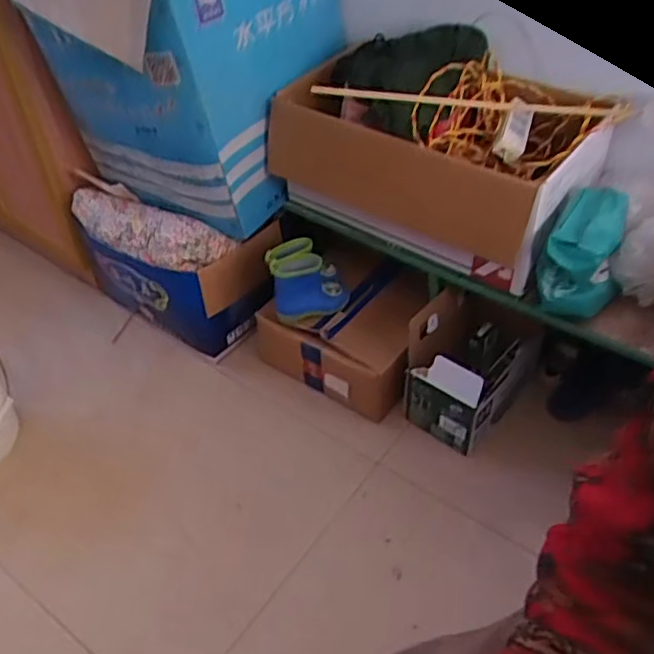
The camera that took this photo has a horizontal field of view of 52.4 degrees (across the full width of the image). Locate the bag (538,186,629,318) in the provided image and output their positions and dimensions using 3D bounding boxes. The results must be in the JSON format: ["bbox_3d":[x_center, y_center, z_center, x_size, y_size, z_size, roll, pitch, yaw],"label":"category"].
[{"bbox_3d":[0.457,-0.130,1.170,0.137,0.168,0.161,16,48,18],"label":"bag"}]

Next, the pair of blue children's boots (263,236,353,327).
[{"bbox_3d":[-0.040,-0.101,1.446,0.166,0.147,0.129,-13,45,-10],"label":"pair of blue children's boots"}]

